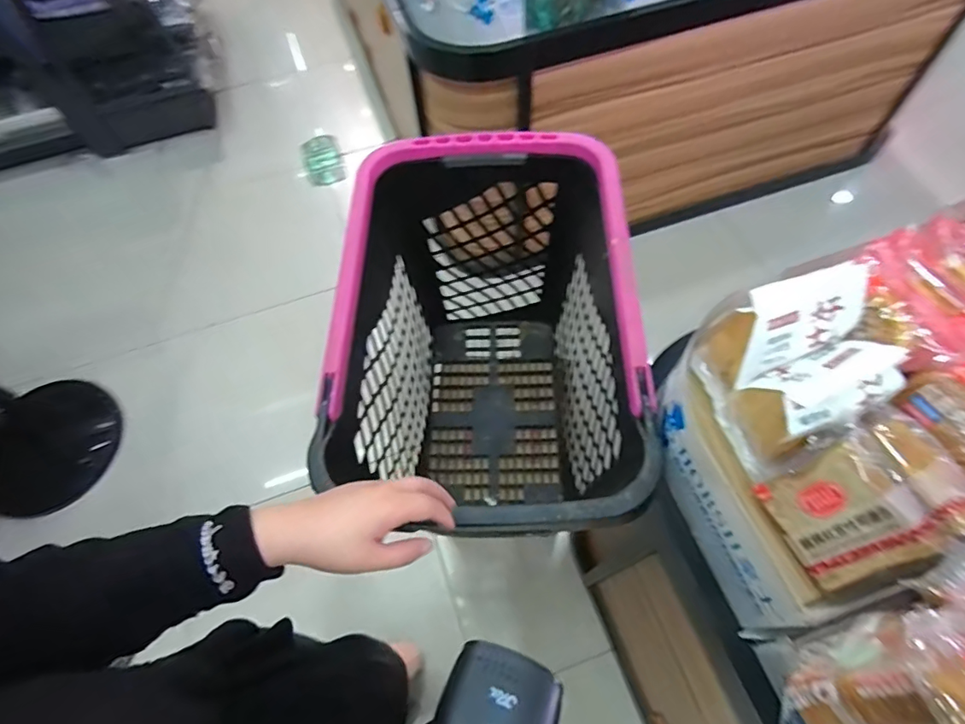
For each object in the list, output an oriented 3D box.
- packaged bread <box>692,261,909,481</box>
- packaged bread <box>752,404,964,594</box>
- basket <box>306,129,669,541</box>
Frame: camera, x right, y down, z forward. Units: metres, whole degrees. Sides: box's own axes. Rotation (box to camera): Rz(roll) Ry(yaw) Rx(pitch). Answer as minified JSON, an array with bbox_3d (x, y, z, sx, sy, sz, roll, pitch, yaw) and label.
[{"bbox_3d":[0.307,0.009,0.490,0.116,0.144,0.143,-18,62,-8],"label":"packaged bread"},{"bbox_3d":[0.343,0.124,0.453,0.121,0.088,0.109,-24,63,-11],"label":"packaged bread"},{"bbox_3d":[0.012,0.023,0.833,0.370,0.481,0.560,-1,61,2],"label":"basket"}]

